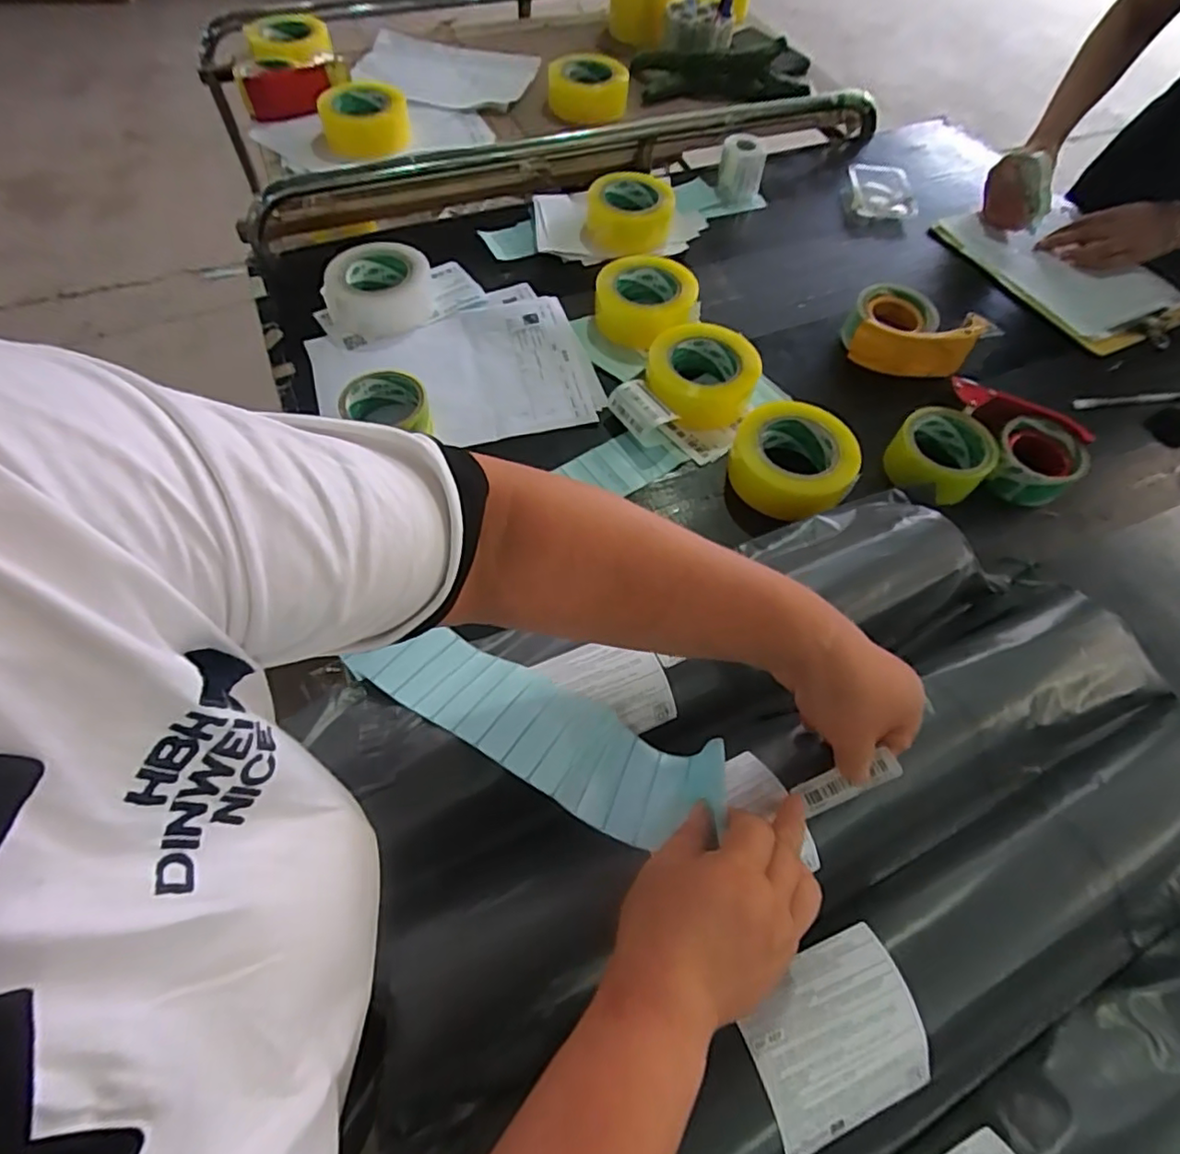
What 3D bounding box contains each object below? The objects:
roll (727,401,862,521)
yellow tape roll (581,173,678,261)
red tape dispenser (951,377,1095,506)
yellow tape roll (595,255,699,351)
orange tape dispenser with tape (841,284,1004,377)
[{"bbox_3d":[0.222,-0.127,0.673,0.129,0.060,0.126,1,61,-2],"label":"roll"},{"bbox_3d":[0.058,-0.543,0.915,0.131,0.062,0.136,1,61,-2],"label":"yellow tape roll"},{"bbox_3d":[0.473,-0.148,0.695,0.157,0.056,0.106,23,62,10],"label":"red tape dispenser"},{"bbox_3d":[0.072,-0.363,0.811,0.127,0.059,0.134,1,61,-2],"label":"yellow tape roll"},{"bbox_3d":[0.422,-0.315,0.790,0.173,0.066,0.110,18,61,7],"label":"orange tape dispenser with tape"}]

